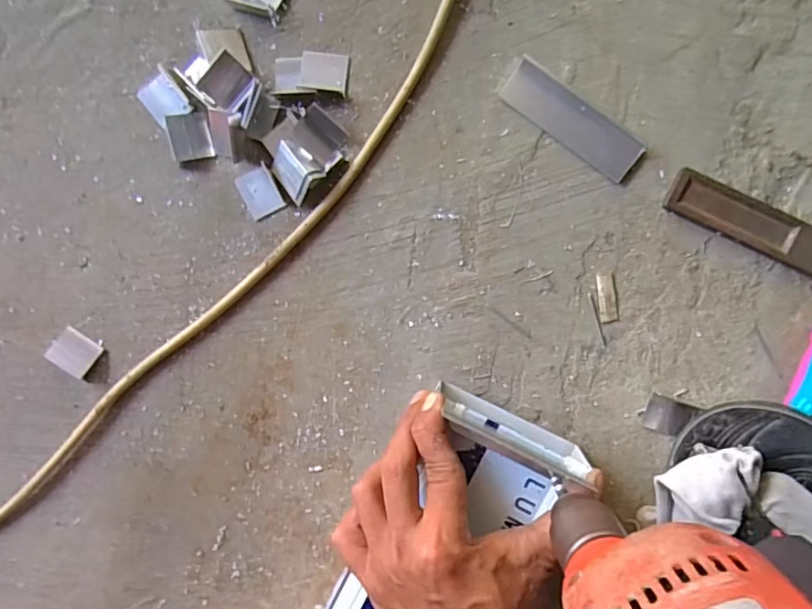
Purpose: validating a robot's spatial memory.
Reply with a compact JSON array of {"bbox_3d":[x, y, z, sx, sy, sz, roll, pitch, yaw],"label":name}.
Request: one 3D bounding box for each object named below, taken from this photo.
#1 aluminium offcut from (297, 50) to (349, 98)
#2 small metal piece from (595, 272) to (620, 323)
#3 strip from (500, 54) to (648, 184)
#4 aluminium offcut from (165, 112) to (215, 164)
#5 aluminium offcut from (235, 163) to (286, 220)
[{"bbox_3d":[-0.054,-0.153,0.372,0.031,0.004,0.025,8,95,3],"label":"aluminium offcut"},{"bbox_3d":[0.131,-0.004,0.368,0.013,0.004,0.032,-8,94,5],"label":"small metal piece"},{"bbox_3d":[0.105,-0.116,0.357,0.096,0.009,0.028,38,96,0],"label":"strip"},{"bbox_3d":[-0.143,-0.112,0.379,0.026,0.004,0.030,-13,105,-16],"label":"aluminium offcut"},{"bbox_3d":[-0.098,-0.075,0.378,0.025,0.007,0.033,-27,92,6],"label":"aluminium offcut"}]

